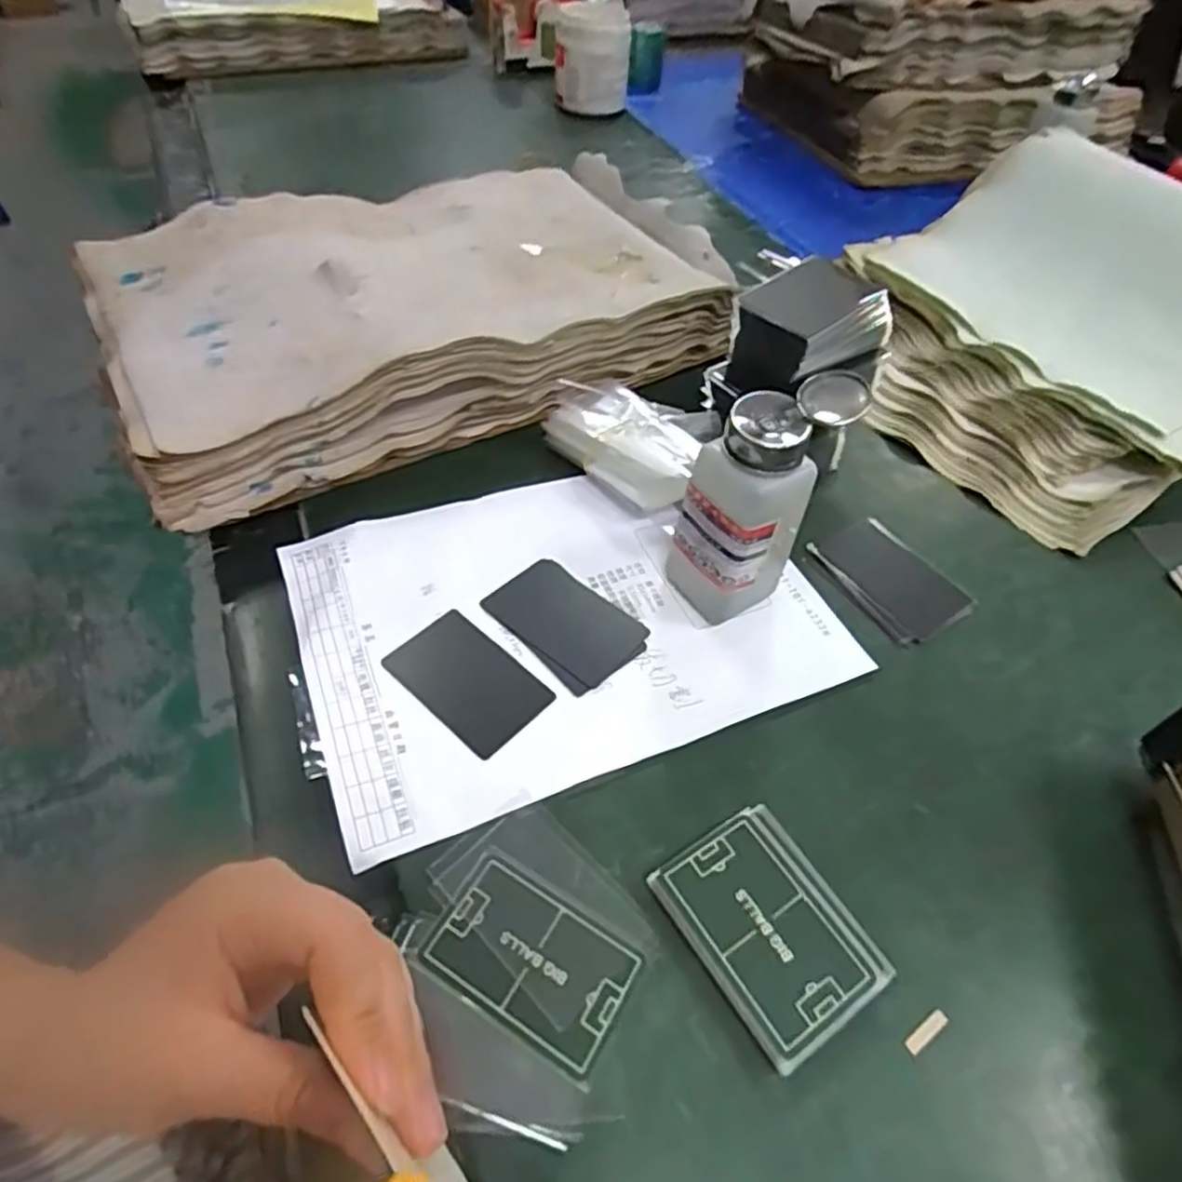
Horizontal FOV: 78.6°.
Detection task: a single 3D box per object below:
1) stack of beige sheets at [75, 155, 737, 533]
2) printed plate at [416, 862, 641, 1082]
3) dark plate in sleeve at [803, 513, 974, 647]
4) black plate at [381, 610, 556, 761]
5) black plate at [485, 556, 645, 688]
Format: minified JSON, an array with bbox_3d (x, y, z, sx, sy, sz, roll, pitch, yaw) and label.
[{"bbox_3d":[-0.124,-0.223,0.559,0.441,0.092,0.250,-24,56,-22],"label":"stack of beige sheets"},{"bbox_3d":[-0.024,0.154,0.305,0.082,0.004,0.051,28,54,18],"label":"printed plate"},{"bbox_3d":[0.192,-0.009,0.465,0.066,0.008,0.095,-21,53,-19],"label":"dark plate in sleeve"},{"bbox_3d":[-0.066,0.048,0.390,0.083,0.004,0.053,36,57,24],"label":"black plate"},{"bbox_3d":[-0.016,0.016,0.424,0.087,0.004,0.053,33,55,22],"label":"black plate"}]

